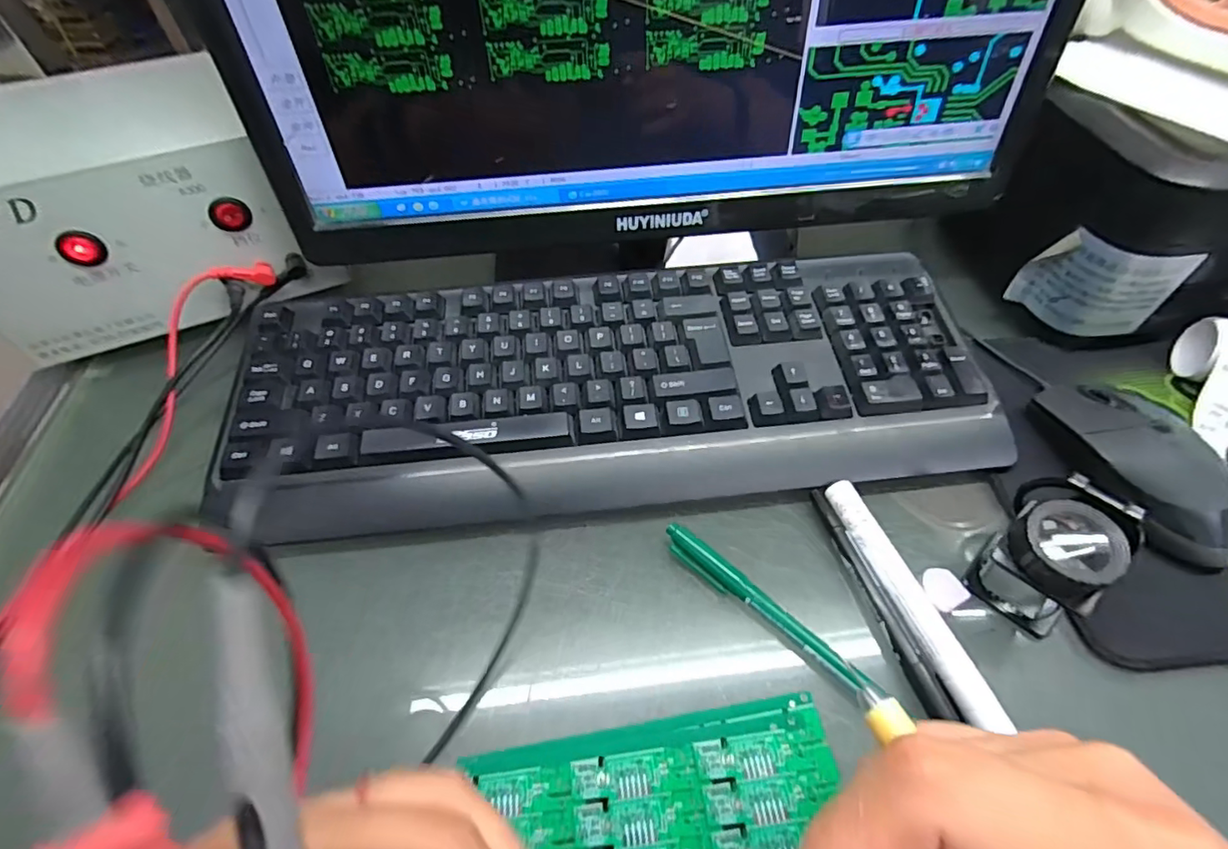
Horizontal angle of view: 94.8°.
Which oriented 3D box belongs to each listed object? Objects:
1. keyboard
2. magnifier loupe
[{"bbox_3d":[-0.003,-0.025,0.339,0.427,0.040,0.153,-6,53,-4],"label":"keyboard"},{"bbox_3d":[0.199,0.057,0.258,0.046,0.051,0.052,33,60,23],"label":"magnifier loupe"}]

